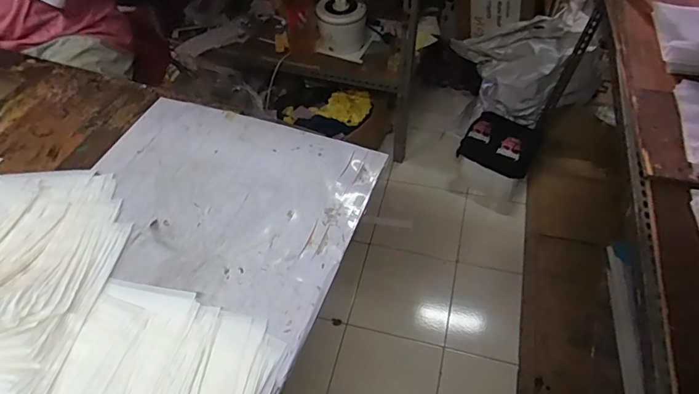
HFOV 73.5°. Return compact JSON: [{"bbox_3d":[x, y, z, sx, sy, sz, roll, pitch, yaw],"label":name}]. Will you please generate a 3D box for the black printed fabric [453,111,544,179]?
[{"bbox_3d":[0.539,-0.195,1.665,0.243,0.063,0.255,24,57,20],"label":"black printed fabric"}]

